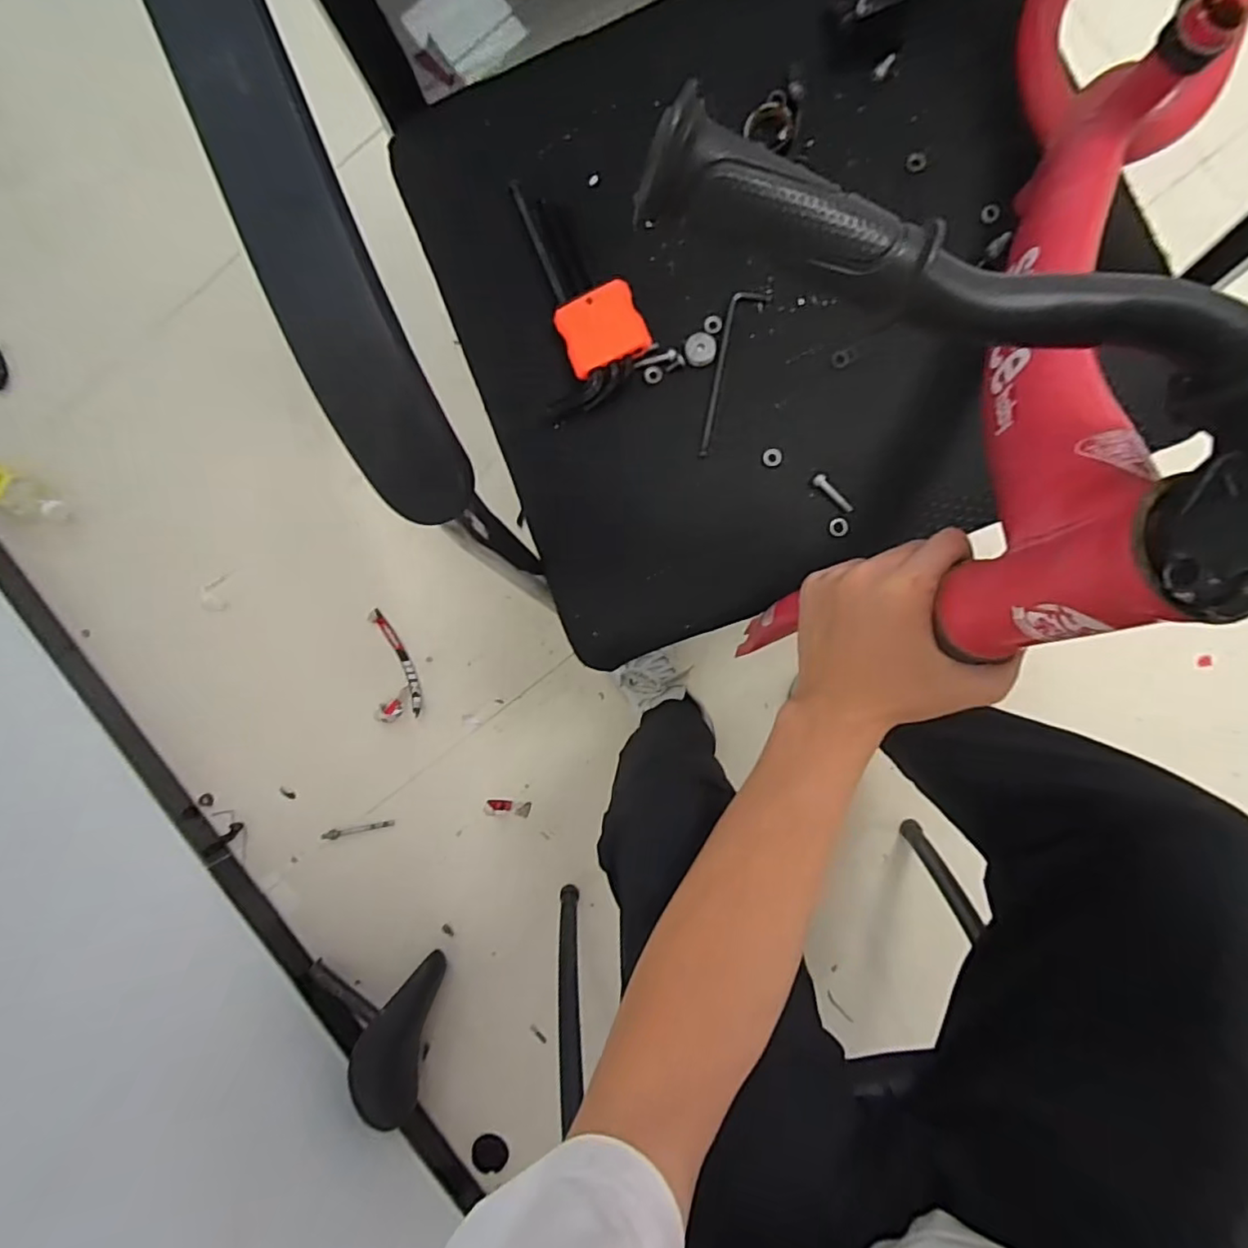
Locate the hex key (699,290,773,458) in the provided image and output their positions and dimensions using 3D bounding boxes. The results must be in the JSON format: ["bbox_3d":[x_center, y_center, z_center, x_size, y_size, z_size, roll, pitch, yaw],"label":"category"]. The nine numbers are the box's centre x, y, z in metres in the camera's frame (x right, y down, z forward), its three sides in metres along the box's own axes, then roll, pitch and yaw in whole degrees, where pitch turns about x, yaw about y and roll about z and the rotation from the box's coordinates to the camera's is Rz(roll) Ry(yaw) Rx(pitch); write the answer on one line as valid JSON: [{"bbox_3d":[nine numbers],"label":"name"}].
[{"bbox_3d":[0.074,-0.177,0.426,0.026,0.004,0.122,17,92,3],"label":"hex key"}]

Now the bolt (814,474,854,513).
[{"bbox_3d":[0.145,-0.090,0.416,0.008,0.004,0.035,-44,88,3],"label":"bolt"}]

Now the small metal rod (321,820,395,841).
[{"bbox_3d":[-0.408,0.317,0.925,0.113,0.018,0.016,-8,91,4],"label":"small metal rod"}]

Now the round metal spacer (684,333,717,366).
[{"bbox_3d":[0.055,-0.195,0.426,0.022,0.004,0.024,0,91,4],"label":"round metal spacer"}]

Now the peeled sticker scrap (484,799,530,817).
[{"bbox_3d":[-0.177,0.281,0.914,0.067,0.012,0.023,4,91,4],"label":"peeled sticker scrap"}]

